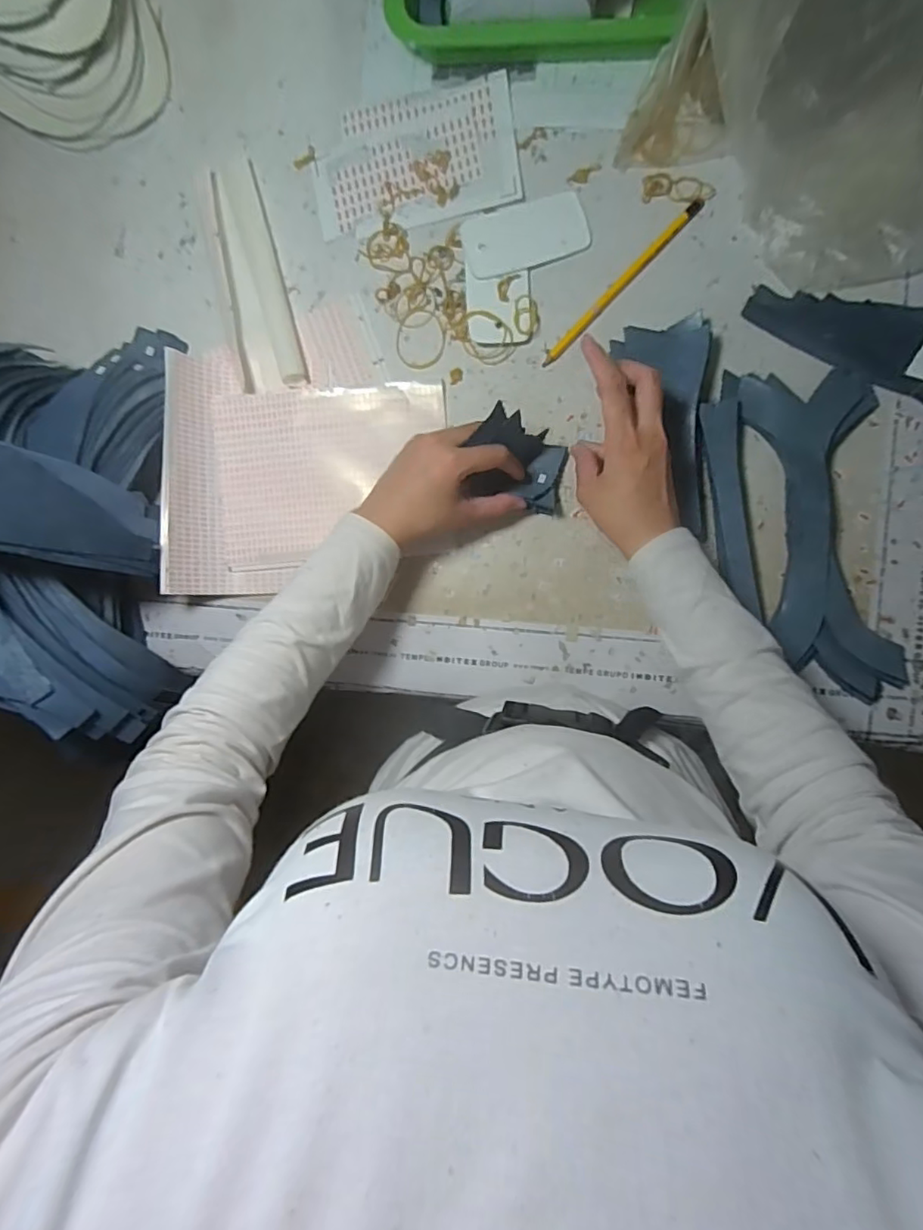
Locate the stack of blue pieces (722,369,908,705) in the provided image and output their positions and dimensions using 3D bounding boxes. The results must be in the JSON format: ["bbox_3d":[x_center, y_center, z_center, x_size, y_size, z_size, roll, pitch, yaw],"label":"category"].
[{"bbox_3d":[0.289,-0.068,0.456,0.100,0.020,0.263,-12,89,7],"label":"stack of blue pieces"}]

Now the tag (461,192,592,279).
[{"bbox_3d":[0.054,-0.320,0.488,0.102,0.004,0.054,-15,88,1],"label":"tag"}]

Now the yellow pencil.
[{"bbox_3d":[0.133,-0.275,0.479,0.177,0.006,0.010,-45,86,5],"label":"yellow pencil"}]

